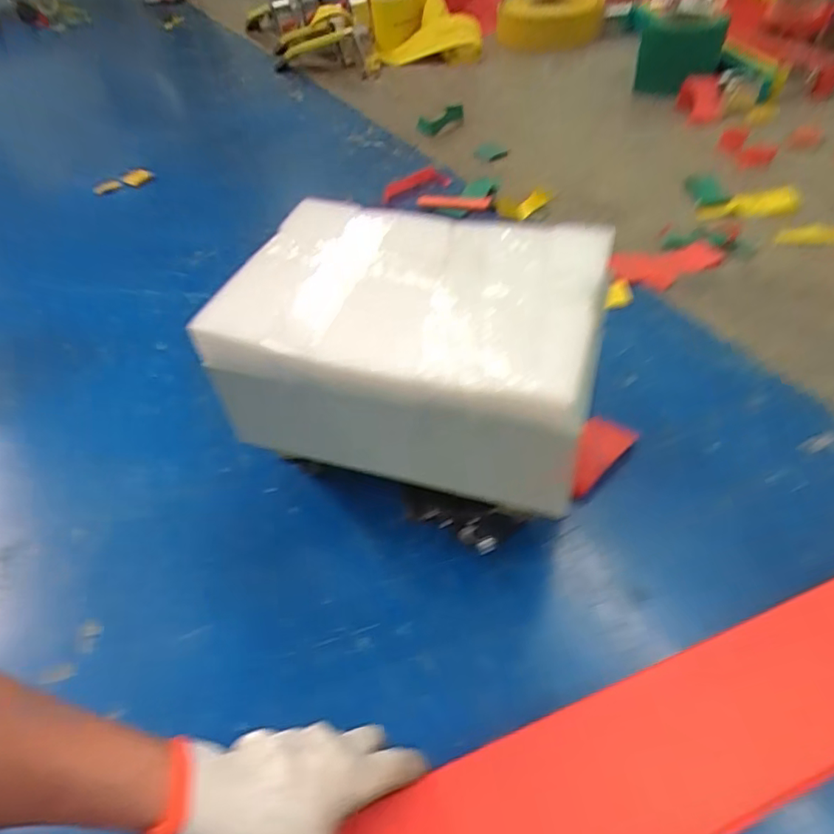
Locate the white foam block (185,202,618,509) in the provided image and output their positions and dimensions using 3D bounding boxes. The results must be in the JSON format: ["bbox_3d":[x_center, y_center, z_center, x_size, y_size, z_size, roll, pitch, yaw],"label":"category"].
[{"bbox_3d":[0.001,-0.061,0.498,0.301,0.146,0.195,10,49,17],"label":"white foam block"}]

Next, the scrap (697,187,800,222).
[{"bbox_3d":[0.542,-0.342,0.901,0.180,0.013,0.059,-11,47,-2],"label":"scrap"}]

